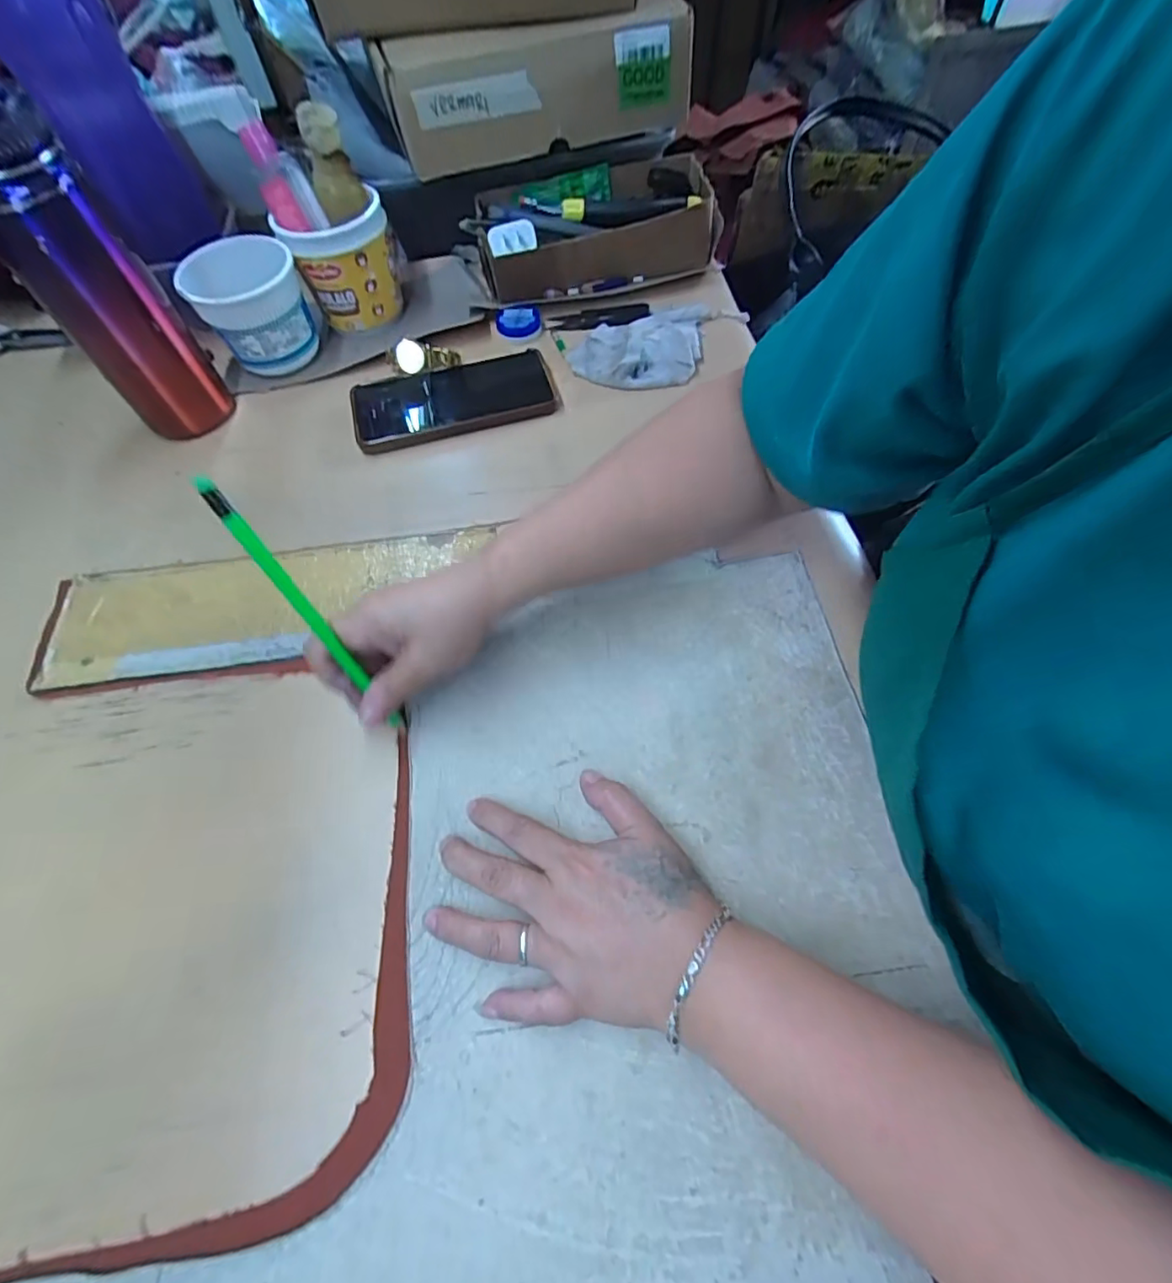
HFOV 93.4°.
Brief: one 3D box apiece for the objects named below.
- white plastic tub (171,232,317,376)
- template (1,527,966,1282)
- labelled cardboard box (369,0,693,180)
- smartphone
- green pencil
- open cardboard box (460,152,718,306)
[{"bbox_3d":[-0.289,-0.291,0.488,0.091,0.086,0.075,-25,63,-11],"label":"white plastic tub"},{"bbox_3d":[-0.081,0.128,0.297,0.494,0.008,0.449,-5,61,0],"label":"template"},{"bbox_3d":[-0.039,-0.502,0.495,0.269,0.075,0.101,-21,62,-9],"label":"labelled cardboard box"},{"bbox_3d":[-0.116,-0.214,0.479,0.170,0.016,0.089,-15,62,-5],"label":"smartphone"},{"bbox_3d":[-0.138,-0.010,0.283,0.008,0.162,0.006,-36,38,-16],"label":"green pencil"},{"bbox_3d":[0.008,-0.400,0.541,0.224,0.069,0.096,-13,61,-4],"label":"open cardboard box"}]

